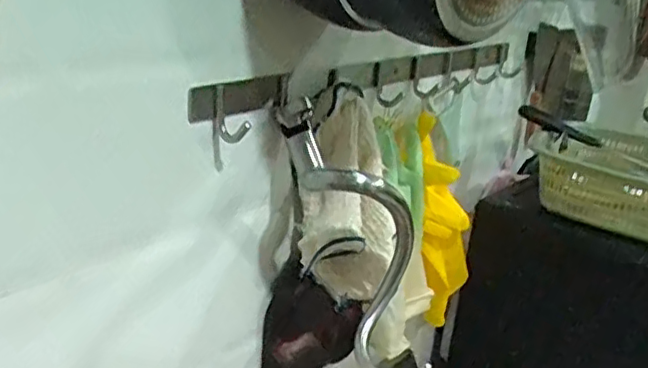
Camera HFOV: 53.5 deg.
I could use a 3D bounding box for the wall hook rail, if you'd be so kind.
[{"bbox_3d":[0.074,-0.118,0.730,0.058,0.054,0.626,20,24,36],"label":"wall hook rail"}]

